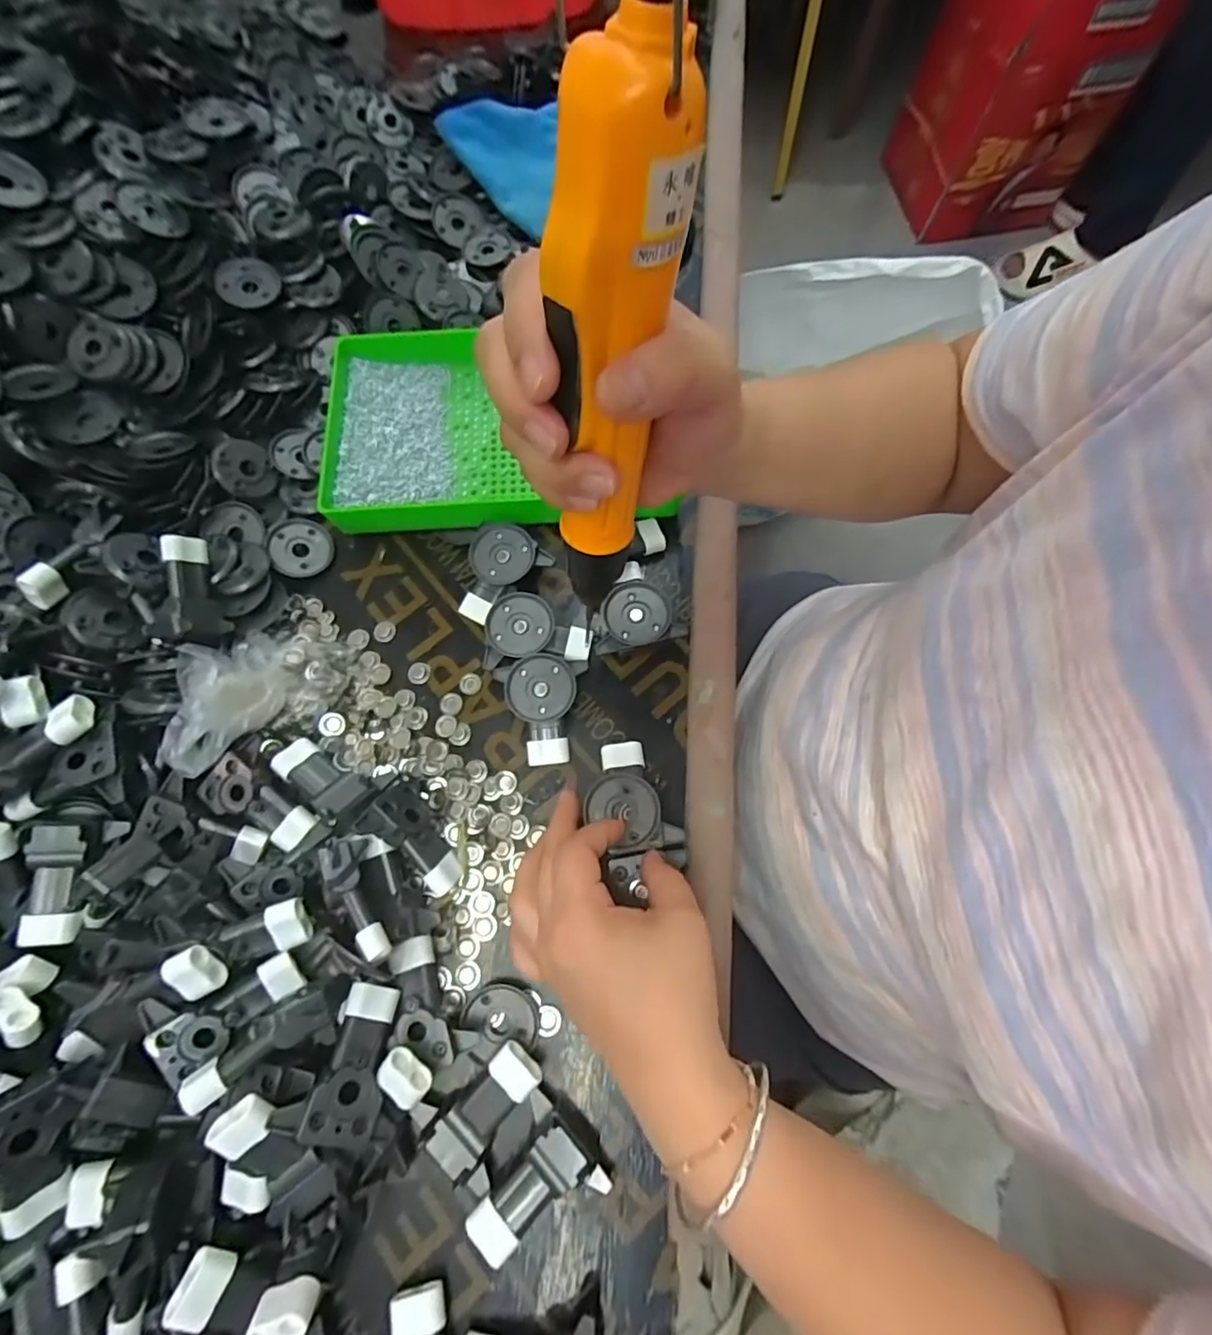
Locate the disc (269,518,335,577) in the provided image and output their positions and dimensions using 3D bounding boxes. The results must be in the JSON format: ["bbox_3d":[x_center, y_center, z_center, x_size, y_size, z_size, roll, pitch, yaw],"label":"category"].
[{"bbox_3d":[-0.212,-0.083,0.406,0.040,0.004,0.041,5,78,-23],"label":"disc"}]

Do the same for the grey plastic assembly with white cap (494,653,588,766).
[{"bbox_3d":[-0.041,0.027,0.366,0.053,0.028,0.064,1,73,0],"label":"grey plastic assembly with white cap"}]

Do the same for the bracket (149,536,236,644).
[{"bbox_3d":[-0.255,-0.047,0.359,0.017,0.038,0.066,-11,79,29],"label":"bracket"}]

